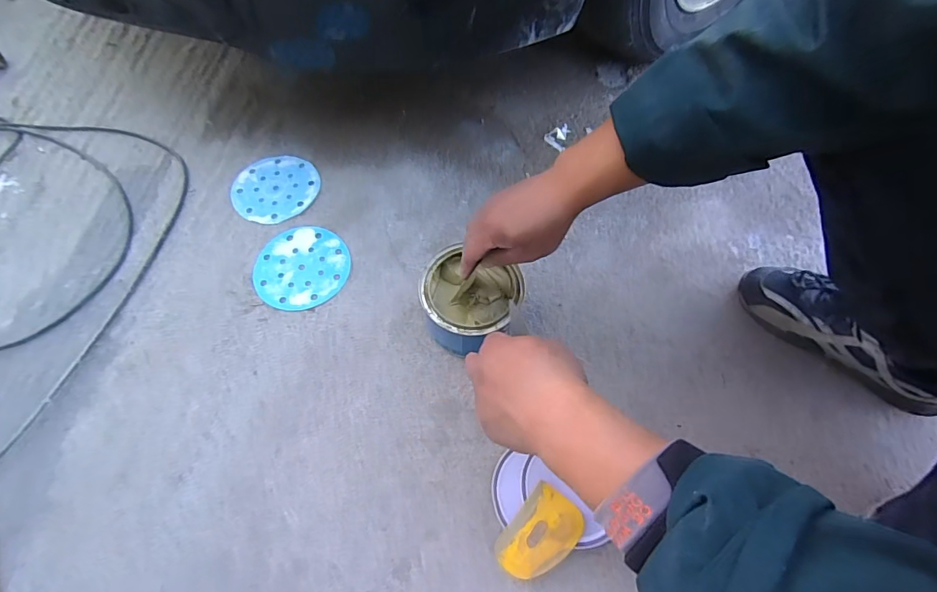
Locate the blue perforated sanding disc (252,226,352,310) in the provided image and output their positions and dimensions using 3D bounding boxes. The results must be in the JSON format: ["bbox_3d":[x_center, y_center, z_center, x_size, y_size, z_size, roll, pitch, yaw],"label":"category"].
[{"bbox_3d":[-0.254,-0.046,0.682,0.140,0.005,0.139,0,63,1],"label":"blue perforated sanding disc"}]

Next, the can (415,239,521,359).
[{"bbox_3d":[-0.001,0.013,0.605,0.126,0.086,0.120,0,63,1],"label":"can"}]

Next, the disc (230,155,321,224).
[{"bbox_3d":[-0.325,-0.183,0.751,0.141,0.005,0.135,0,65,1],"label":"disc"}]

